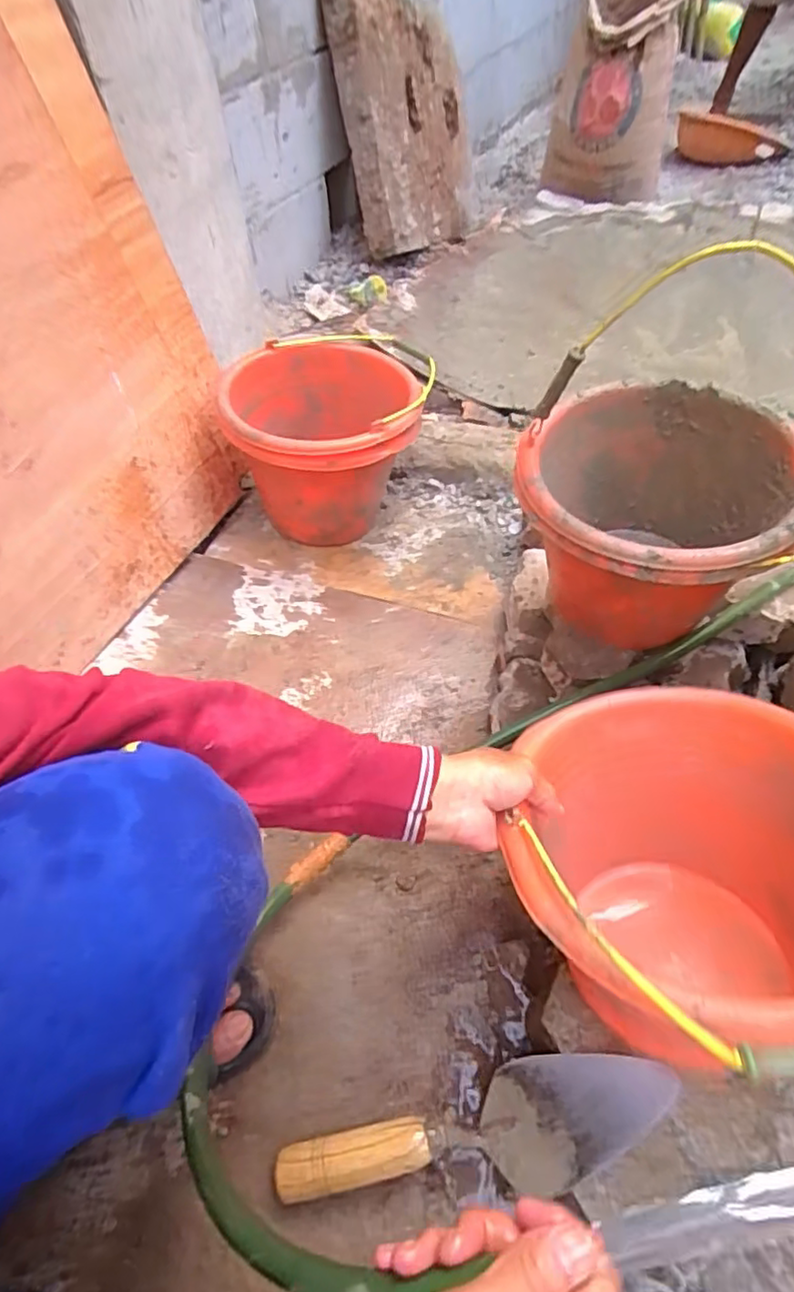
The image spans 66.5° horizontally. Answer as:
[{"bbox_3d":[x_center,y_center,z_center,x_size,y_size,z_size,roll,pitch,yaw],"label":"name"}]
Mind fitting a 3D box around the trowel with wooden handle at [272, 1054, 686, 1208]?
[{"bbox_3d":[0.062,0.395,0.490,0.306,0.088,0.079,-8,52,-3],"label":"trowel with wooden handle"}]

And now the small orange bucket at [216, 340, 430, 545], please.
[{"bbox_3d":[-0.091,-0.297,0.951,0.308,0.224,0.269,-8,52,-3],"label":"small orange bucket"}]

